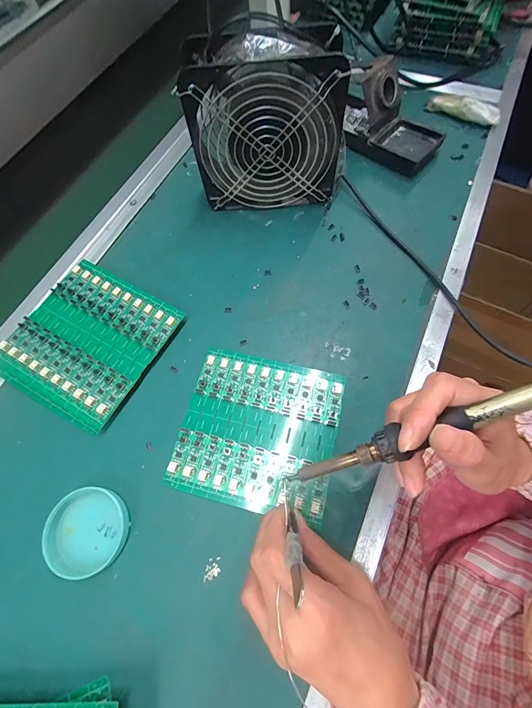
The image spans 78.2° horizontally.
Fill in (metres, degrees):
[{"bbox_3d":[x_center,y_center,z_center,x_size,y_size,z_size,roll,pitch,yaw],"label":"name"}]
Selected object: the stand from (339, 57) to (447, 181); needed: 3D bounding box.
[{"bbox_3d":[0.149,-0.297,0.401,0.140,0.075,0.076,36,73,16],"label":"stand"}]

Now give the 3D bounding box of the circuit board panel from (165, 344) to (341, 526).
[{"bbox_3d":[-0.006,0.067,0.300,0.136,0.006,0.133,13,68,8],"label":"circuit board panel"}]

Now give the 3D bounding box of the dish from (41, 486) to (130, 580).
[{"bbox_3d":[-0.147,0.145,0.269,0.062,0.013,0.061,-1,67,2],"label":"dish"}]

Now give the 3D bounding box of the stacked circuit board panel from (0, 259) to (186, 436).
[{"bbox_3d":[-0.179,-0.013,0.333,0.137,0.020,0.144,27,71,13],"label":"stacked circuit board panel"}]

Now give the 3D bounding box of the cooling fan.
[{"bbox_3d":[0.002,-0.235,0.343,0.152,0.154,0.061,-4,67,1],"label":"cooling fan"}]

